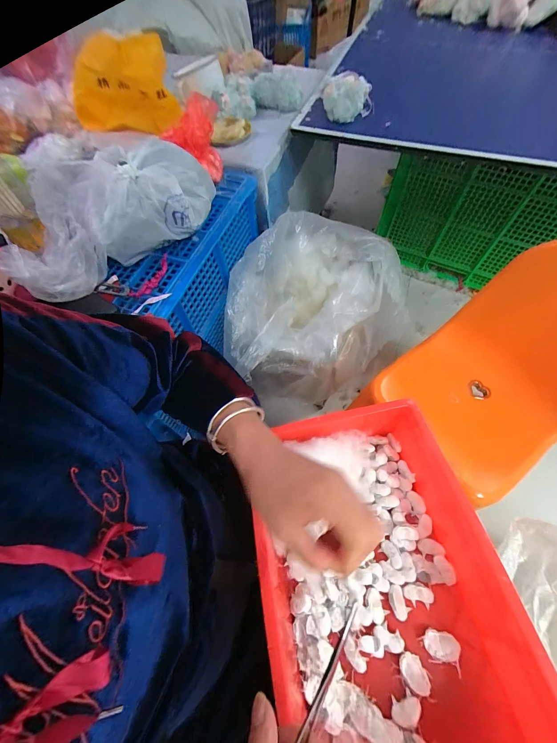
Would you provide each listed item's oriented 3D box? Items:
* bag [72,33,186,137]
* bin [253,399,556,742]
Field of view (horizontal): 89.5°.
[{"bbox_3d":[-0.333,-0.582,0.589,0.268,0.146,0.059,11,62,26],"label":"bag"},{"bbox_3d":[0.122,0.223,0.325,0.239,0.108,0.357,-9,62,-3],"label":"bin"}]

